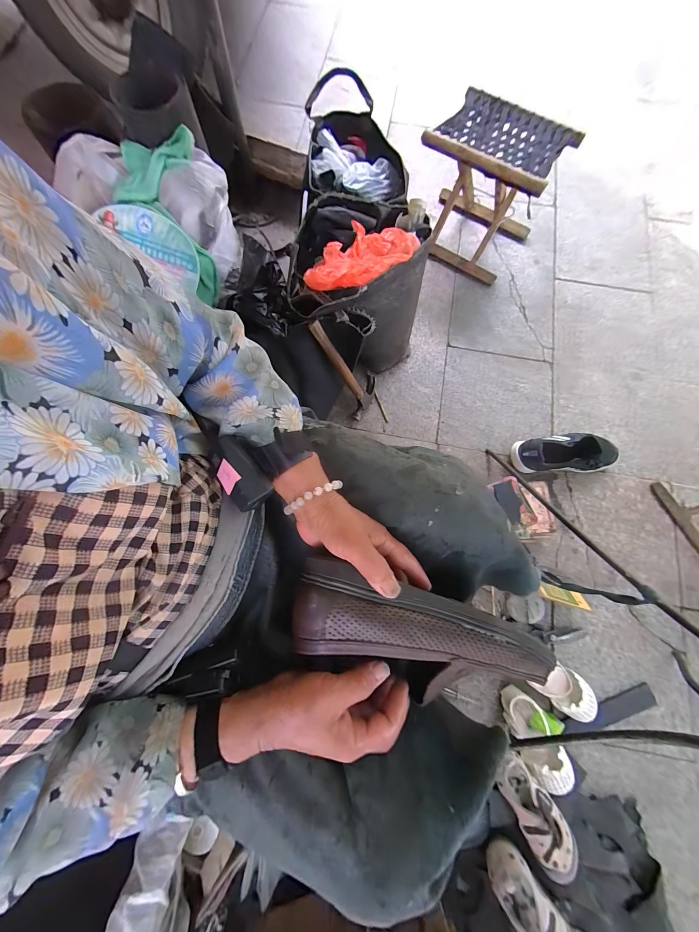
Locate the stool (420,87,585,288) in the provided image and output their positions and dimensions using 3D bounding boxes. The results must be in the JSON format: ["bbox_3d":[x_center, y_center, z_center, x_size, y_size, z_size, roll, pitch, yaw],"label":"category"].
[{"bbox_3d":[0.376,-0.778,0.868,0.323,0.276,0.282,35,79,9],"label":"stool"}]

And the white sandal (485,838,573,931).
[{"bbox_3d":[0.303,0.740,0.506,0.081,0.058,0.168,-29,78,-6],"label":"white sandal"}]

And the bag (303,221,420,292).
[{"bbox_3d":[0.019,-0.443,0.632,0.270,0.059,0.144,-39,79,-8],"label":"bag"}]

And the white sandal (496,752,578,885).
[{"bbox_3d":[0.334,0.621,0.548,0.079,0.053,0.175,-30,65,-6],"label":"white sandal"}]

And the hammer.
[{"bbox_3d":[-0.011,-0.225,0.704,0.028,0.275,0.113,19,75,36],"label":"hammer"}]

